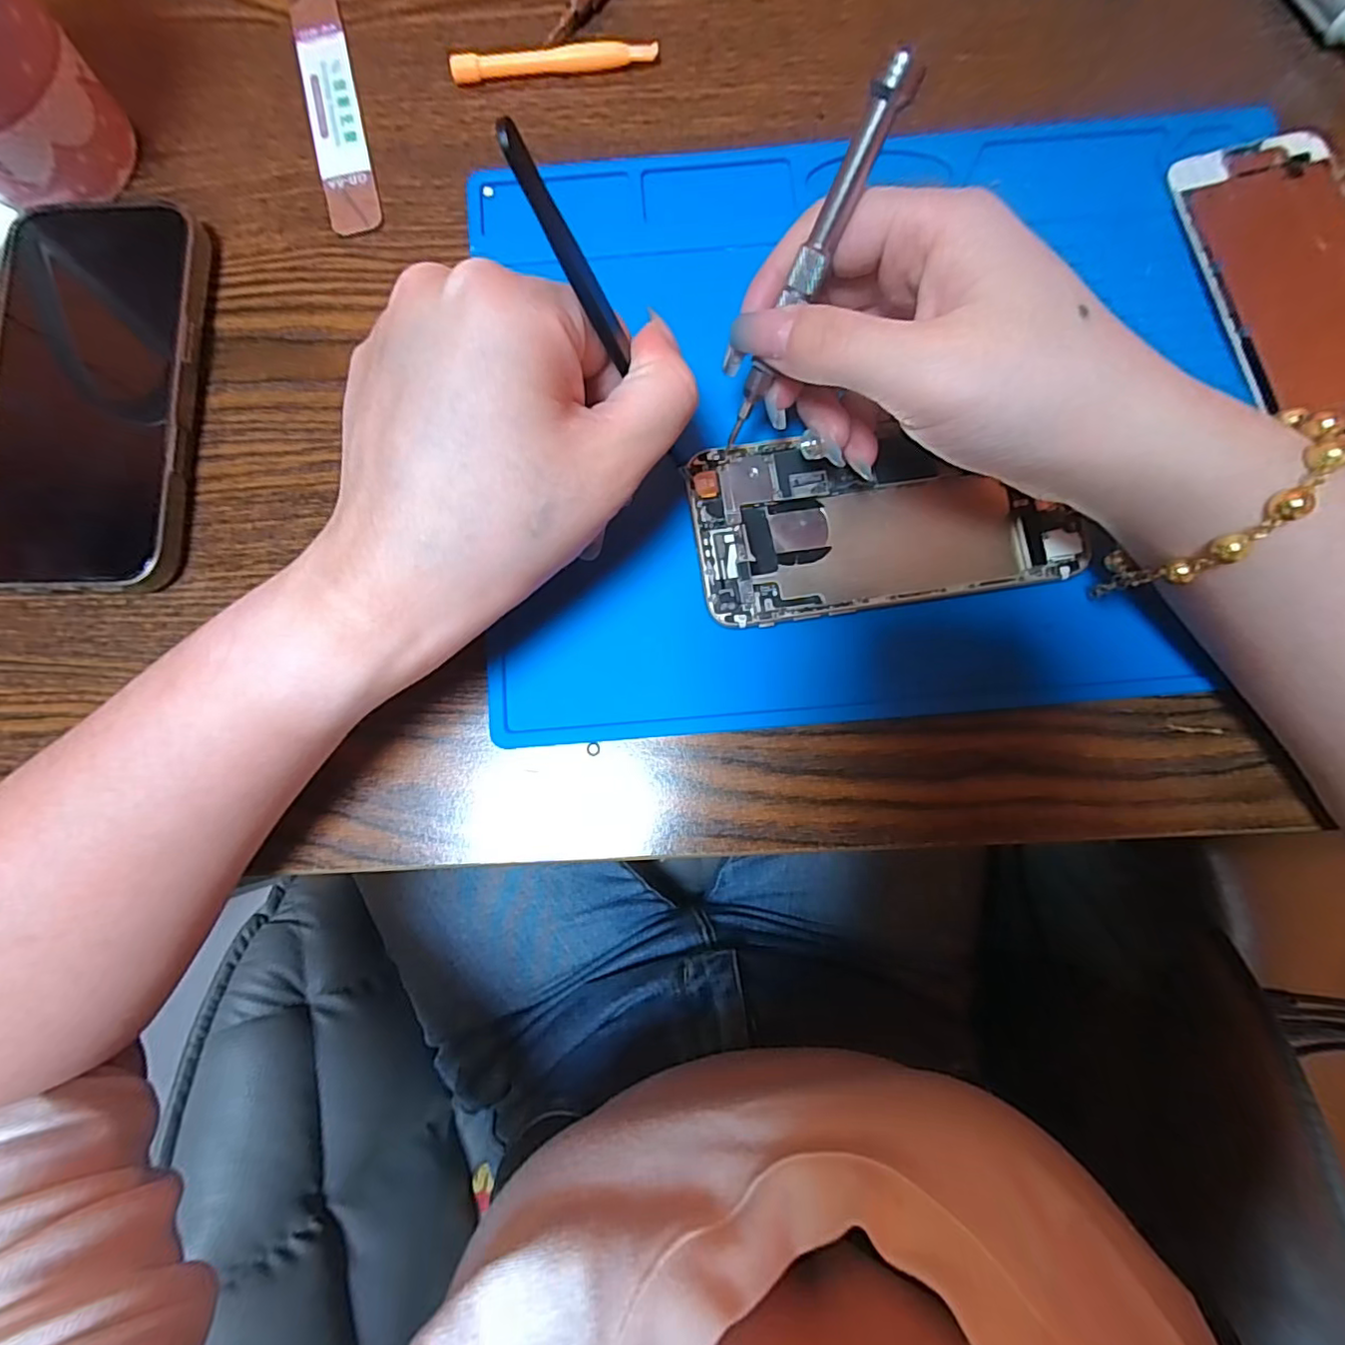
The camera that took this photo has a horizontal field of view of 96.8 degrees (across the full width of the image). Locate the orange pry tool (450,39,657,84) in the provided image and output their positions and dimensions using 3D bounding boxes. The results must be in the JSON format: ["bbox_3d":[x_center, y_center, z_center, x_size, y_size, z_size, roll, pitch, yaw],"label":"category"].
[{"bbox_3d":[-0.048,-0.252,0.245,0.083,0.009,0.008,-7,82,0],"label":"orange pry tool"}]

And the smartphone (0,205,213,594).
[{"bbox_3d":[-0.223,-0.107,0.225,0.084,0.012,0.157,-1,82,1],"label":"smartphone"}]

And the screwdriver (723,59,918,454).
[{"bbox_3d":[0.038,-0.113,0.179,0.009,0.106,0.011,33,41,5],"label":"screwdriver"}]

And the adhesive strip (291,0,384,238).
[{"bbox_3d":[-0.140,-0.233,0.246,0.020,0.004,0.117,-14,82,-1],"label":"adhesive strip"}]

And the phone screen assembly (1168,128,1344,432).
[{"bbox_3d":[0.240,-0.142,0.226,0.065,0.010,0.133,-15,82,-1],"label":"phone screen assembly"}]

